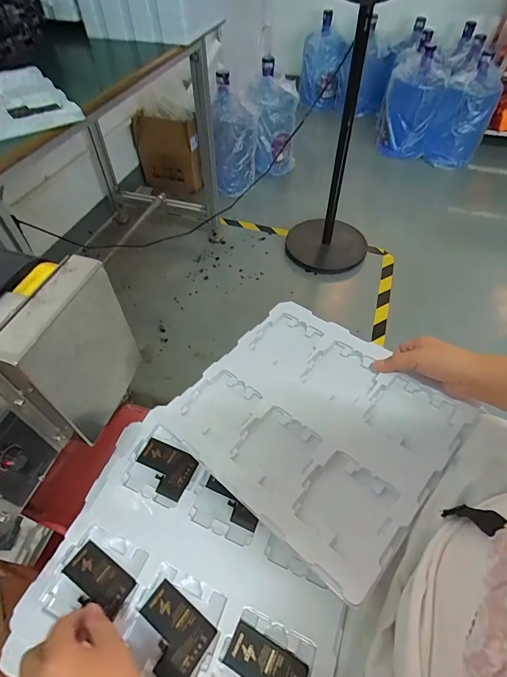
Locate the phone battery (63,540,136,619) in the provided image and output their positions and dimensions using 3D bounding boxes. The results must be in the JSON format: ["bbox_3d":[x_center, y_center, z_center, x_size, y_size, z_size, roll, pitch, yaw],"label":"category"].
[{"bbox_3d":[-0.173,0.266,0.403,0.078,0.009,0.042,30,51,17],"label":"phone battery"}]

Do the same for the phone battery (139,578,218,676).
[{"bbox_3d":[-0.086,0.304,0.374,0.078,0.004,0.063,30,53,22],"label":"phone battery"}]

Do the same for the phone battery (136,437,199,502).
[{"bbox_3d":[-0.117,0.169,0.478,0.077,0.006,0.058,21,54,16],"label":"phone battery"}]

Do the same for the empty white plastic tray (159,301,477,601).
[{"bbox_3d":[0.073,0.095,0.471,0.316,0.013,0.269,32,62,33],"label":"empty white plastic tray"}]

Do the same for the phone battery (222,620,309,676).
[{"bbox_3d":[0.007,0.329,0.353,0.077,0.004,0.060,23,55,17],"label":"phone battery"}]

